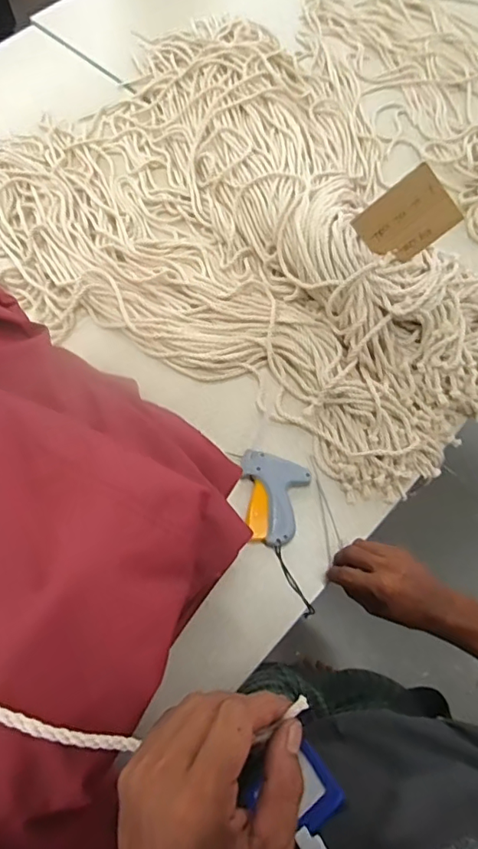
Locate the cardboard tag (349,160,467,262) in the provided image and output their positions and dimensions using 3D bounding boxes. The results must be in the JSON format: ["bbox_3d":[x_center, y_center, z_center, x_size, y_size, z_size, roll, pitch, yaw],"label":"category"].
[{"bbox_3d":[0.220,-0.268,0.675,0.092,0.110,0.008,45,29,-18],"label":"cardboard tag"}]

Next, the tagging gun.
[{"bbox_3d":[0.036,0.093,0.683,0.096,0.020,0.117,18,69,8],"label":"tagging gun"}]

